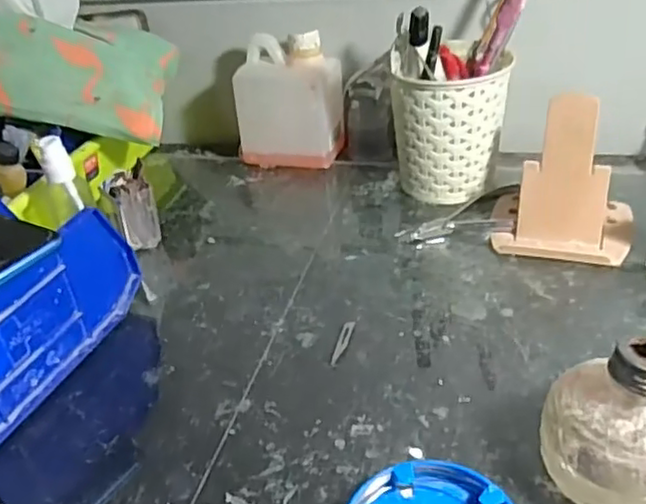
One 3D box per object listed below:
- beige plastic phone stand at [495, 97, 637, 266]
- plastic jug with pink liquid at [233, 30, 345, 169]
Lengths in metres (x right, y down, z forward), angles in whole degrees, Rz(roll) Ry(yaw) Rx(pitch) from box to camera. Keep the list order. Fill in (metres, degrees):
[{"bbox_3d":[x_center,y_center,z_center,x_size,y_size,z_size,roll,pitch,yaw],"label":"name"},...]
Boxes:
[{"bbox_3d":[0.174,-0.054,0.466,0.096,0.100,0.077,6,37,18],"label":"beige plastic phone stand"},{"bbox_3d":[-0.031,-0.141,0.615,0.092,0.110,0.056,5,36,16],"label":"plastic jug with pink liquid"}]

